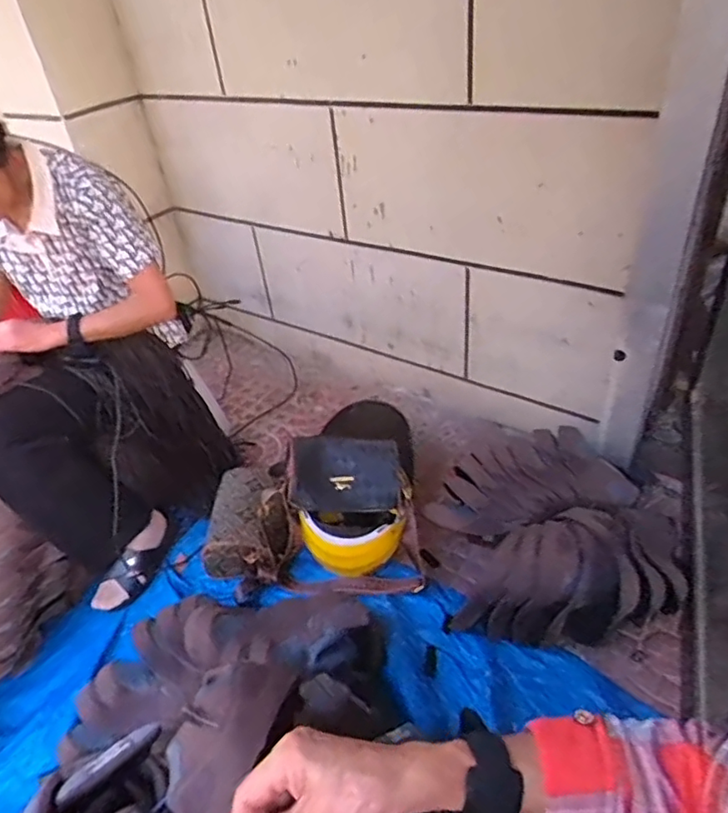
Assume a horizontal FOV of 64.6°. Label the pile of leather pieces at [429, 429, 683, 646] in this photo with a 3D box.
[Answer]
[{"bbox_3d":[0.377,0.231,1.112,0.478,0.186,0.419,-8,38,-2],"label":"pile of leather pieces"}]

